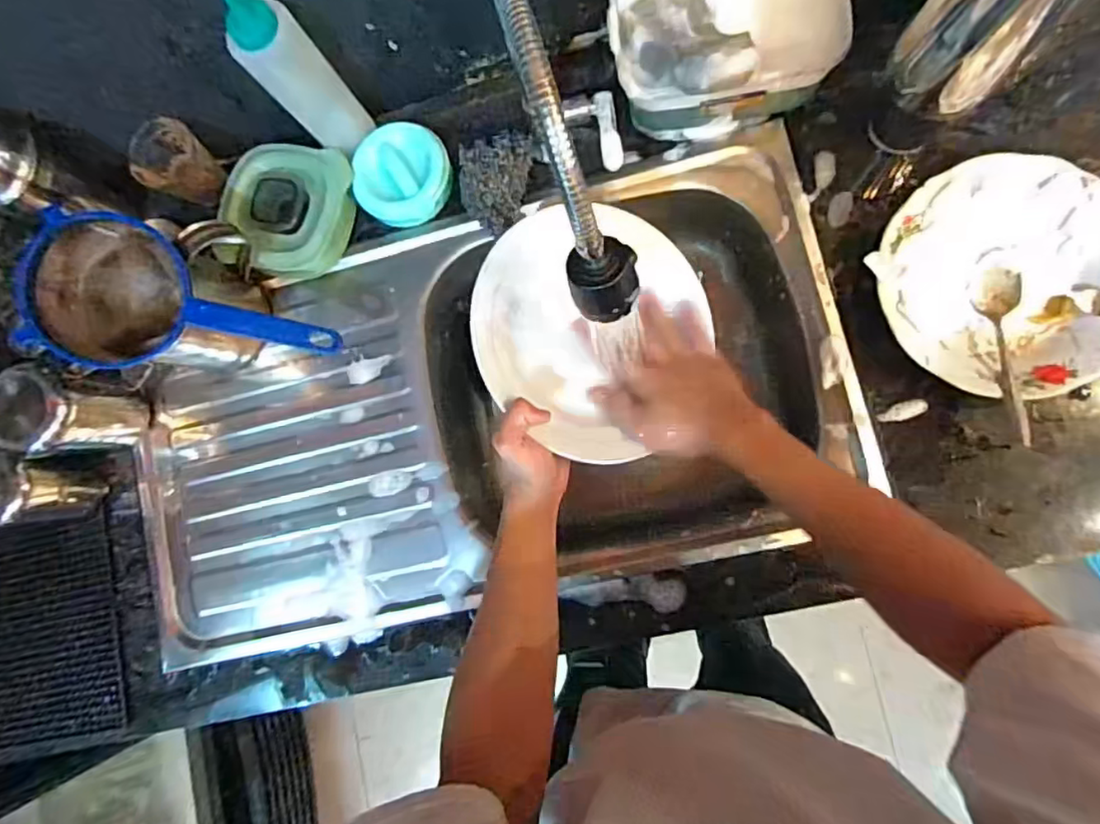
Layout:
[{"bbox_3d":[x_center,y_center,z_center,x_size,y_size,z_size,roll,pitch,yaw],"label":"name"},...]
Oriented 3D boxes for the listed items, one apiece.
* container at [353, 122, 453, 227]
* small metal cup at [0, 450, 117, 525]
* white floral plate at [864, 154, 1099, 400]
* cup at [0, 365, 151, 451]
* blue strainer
[{"bbox_3d":[-0.153,-0.247,0.641,0.095,0.029,0.101,-1,86,8],"label":"container"},{"bbox_3d":[-0.517,0.076,0.625,0.073,0.114,0.059,-14,84,7],"label":"small metal cup"},{"bbox_3d":[0.397,-0.116,0.543,0.205,0.044,0.199,-1,86,8],"label":"white floral plate"},{"bbox_3d":[-0.479,0.001,0.621,0.068,0.128,0.072,-1,86,8],"label":"cup"},{"bbox_3d":[-0.327,-0.098,0.572,0.259,0.088,0.125,7,87,-4],"label":"blue strainer"}]

